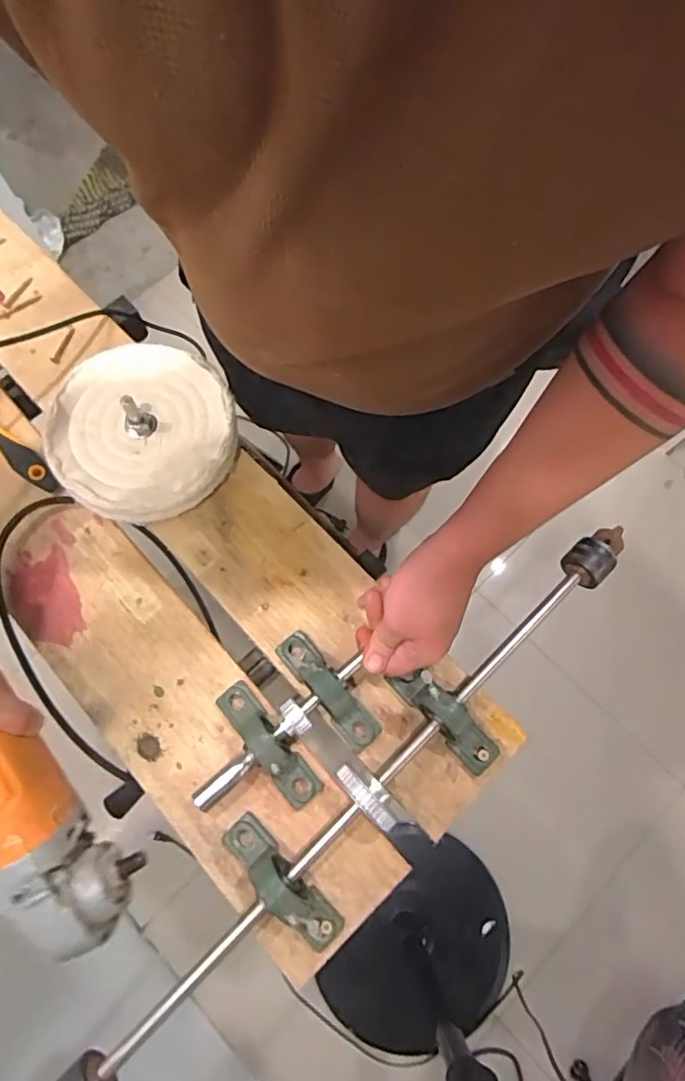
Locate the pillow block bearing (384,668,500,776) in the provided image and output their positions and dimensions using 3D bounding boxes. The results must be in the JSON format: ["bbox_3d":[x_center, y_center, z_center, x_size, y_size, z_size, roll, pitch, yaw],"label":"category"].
[{"bbox_3d":[0.095,0.158,0.525,0.033,0.056,0.114,-43,78,-11],"label":"pillow block bearing"}]

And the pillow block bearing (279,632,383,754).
[{"bbox_3d":[-0.012,0.134,0.534,0.036,0.055,0.123,-39,77,-11],"label":"pillow block bearing"}]

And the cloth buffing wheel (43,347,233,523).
[{"bbox_3d":[-0.205,-0.115,0.604,0.177,0.047,0.189,0,73,0],"label":"cloth buffing wheel"}]

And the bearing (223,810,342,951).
[{"bbox_3d":[-0.053,0.288,0.486,0.123,0.052,0.034,44,78,12],"label":"bearing"}]

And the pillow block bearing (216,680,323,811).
[{"bbox_3d":[-0.068,0.181,0.518,0.034,0.050,0.124,-38,77,-10],"label":"pillow block bearing"}]

